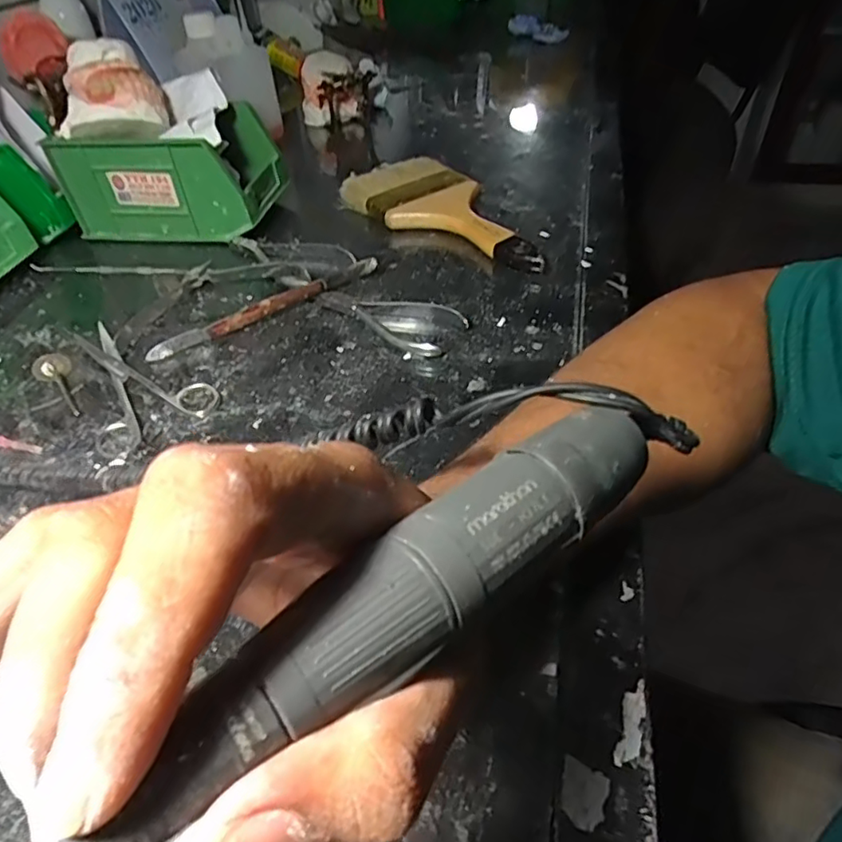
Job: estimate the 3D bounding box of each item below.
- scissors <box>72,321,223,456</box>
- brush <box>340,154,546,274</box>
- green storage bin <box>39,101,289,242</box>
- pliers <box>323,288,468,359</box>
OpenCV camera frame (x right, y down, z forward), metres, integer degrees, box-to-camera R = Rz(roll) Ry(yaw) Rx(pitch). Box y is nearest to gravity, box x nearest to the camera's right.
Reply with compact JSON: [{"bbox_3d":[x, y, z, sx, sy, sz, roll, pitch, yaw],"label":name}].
[{"bbox_3d":[-0.189,-0.029,0.378,0.071,0.008,0.131,-32,51,-26],"label":"scissors"},{"bbox_3d":[0.029,-0.183,0.510,0.096,0.023,0.225,-32,51,-26],"label":"brush"},{"bbox_3d":[-0.218,-0.224,0.527,0.166,0.083,0.098,5,45,9],"label":"green storage bin"},{"bbox_3d":[-0.022,-0.075,0.411,0.111,0.010,0.049,29,53,30],"label":"pliers"}]

